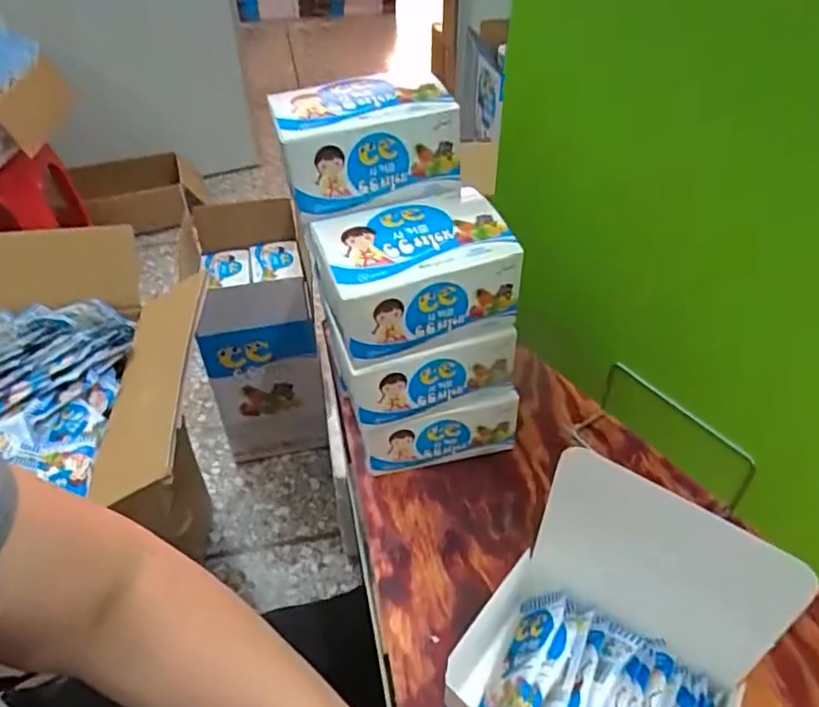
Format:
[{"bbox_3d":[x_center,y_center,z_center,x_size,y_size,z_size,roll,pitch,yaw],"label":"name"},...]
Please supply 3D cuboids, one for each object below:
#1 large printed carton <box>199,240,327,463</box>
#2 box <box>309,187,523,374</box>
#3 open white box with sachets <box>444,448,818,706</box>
[{"bbox_3d":[-0.312,-0.023,1.316,0.209,0.444,0.284,-8,42,-8],"label":"large printed carton"},{"bbox_3d":[0.000,-0.068,0.487,0.146,0.077,0.108,-14,43,-14],"label":"box"},{"bbox_3d":[0.109,0.181,0.354,0.146,0.188,0.117,27,49,28],"label":"open white box with sachets"}]

